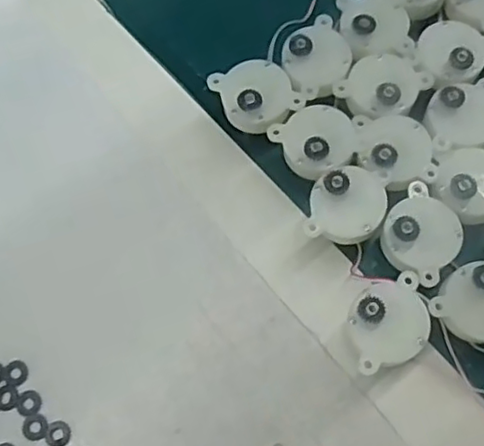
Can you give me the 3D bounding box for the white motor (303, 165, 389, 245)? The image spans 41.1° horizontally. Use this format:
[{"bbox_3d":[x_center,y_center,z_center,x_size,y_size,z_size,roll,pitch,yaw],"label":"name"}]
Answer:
[{"bbox_3d":[0.046,-0.005,0.284,0.031,0.030,0.036,14,71,5],"label":"white motor"}]

